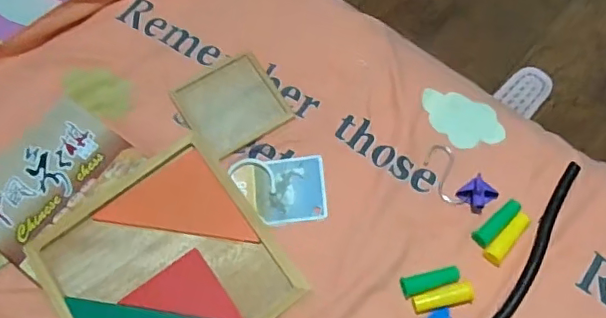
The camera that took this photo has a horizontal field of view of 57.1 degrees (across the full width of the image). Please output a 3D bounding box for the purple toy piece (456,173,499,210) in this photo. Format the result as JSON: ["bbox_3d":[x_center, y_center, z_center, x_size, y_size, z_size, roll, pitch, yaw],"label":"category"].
[{"bbox_3d":[0.178,0.034,0.566,0.029,0.023,0.028,-38,69,-13],"label":"purple toy piece"}]

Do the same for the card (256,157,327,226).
[{"bbox_3d":[-0.012,0.035,0.589,0.072,0.008,0.069,-7,66,0],"label":"card"}]

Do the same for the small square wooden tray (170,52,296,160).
[{"bbox_3d":[-0.081,-0.062,0.628,0.104,0.009,0.103,-32,68,-10],"label":"small square wooden tray"}]

